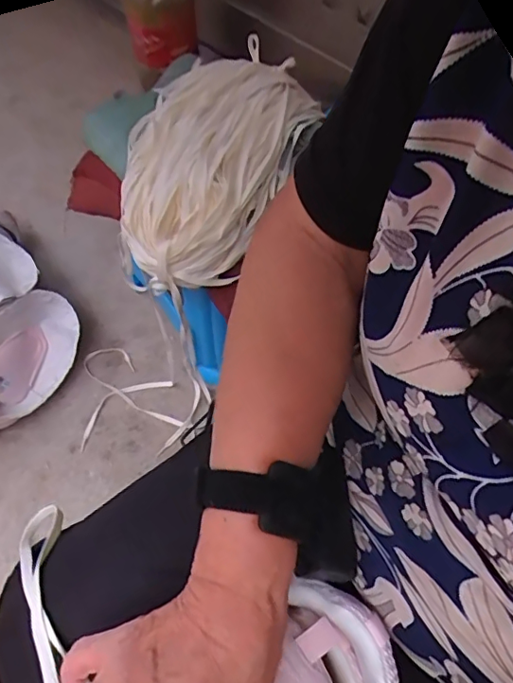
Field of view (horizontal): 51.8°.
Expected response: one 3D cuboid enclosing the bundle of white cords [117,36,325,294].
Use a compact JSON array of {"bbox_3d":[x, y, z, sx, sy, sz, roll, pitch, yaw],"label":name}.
[{"bbox_3d":[-0.057,-0.243,0.715,0.212,0.115,0.373,21,58,12],"label":"bundle of white cords"}]

